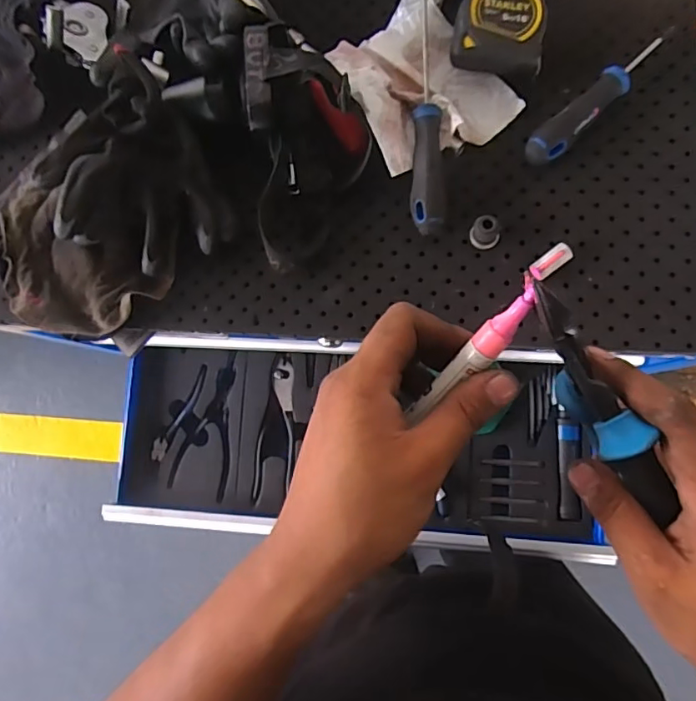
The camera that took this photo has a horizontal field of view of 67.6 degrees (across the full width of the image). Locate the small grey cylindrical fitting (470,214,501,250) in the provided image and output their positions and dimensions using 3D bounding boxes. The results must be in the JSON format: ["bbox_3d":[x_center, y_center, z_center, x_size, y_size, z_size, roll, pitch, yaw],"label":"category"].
[{"bbox_3d":[0.110,-0.093,0.410,0.023,0.024,0.021,-1,82,7],"label":"small grey cylindrical fitting"}]

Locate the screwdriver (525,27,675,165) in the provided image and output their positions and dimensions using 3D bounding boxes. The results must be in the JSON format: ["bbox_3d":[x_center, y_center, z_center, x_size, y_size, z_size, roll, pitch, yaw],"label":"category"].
[{"bbox_3d":[0.202,-0.204,0.412,0.152,0.021,0.024,-42,80,0],"label":"screwdriver"}]

